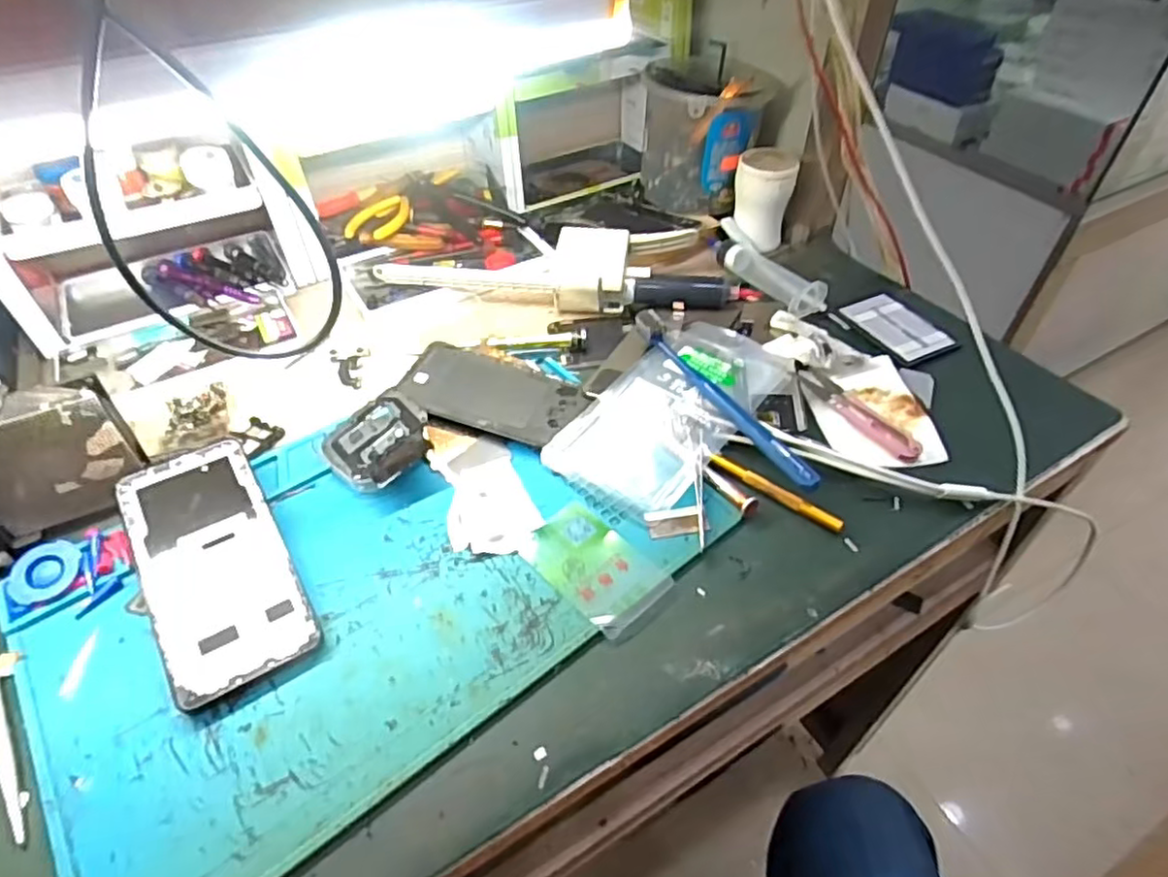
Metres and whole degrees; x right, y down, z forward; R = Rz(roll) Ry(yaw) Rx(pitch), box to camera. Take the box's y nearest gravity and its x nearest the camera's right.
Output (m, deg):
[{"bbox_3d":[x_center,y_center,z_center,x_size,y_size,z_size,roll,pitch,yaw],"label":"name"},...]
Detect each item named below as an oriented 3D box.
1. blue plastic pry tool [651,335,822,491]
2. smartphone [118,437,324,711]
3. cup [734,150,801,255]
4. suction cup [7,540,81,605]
[{"bbox_3d":[0.100,-0.022,0.464,0.012,0.012,0.168,-24,50,-22],"label":"blue plastic pry tool"},{"bbox_3d":[-0.215,0.069,0.385,0.074,0.005,0.161,-24,59,-24],"label":"smartphone"},{"bbox_3d":[0.169,-0.228,0.628,0.054,0.075,0.050,10,47,10],"label":"cup"},{"bbox_3d":[-0.316,0.078,0.388,0.034,0.014,0.037,0,46,0],"label":"suction cup"}]

